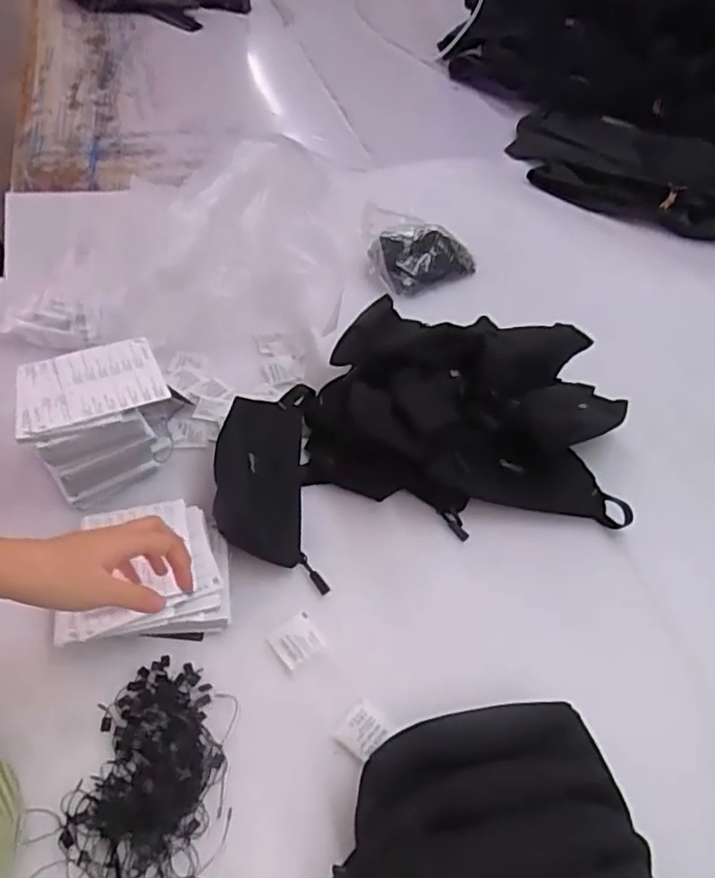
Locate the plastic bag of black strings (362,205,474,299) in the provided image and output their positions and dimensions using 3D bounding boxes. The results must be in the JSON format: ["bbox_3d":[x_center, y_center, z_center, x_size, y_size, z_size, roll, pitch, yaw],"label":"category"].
[{"bbox_3d":[0.089,-0.260,0.943,0.166,0.033,0.119,-2,92,-22],"label":"plastic bag of black strings"}]

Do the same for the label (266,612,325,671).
[{"bbox_3d":[-0.052,0.176,0.583,0.040,0.004,0.036,-32,58,-28],"label":"label"}]

